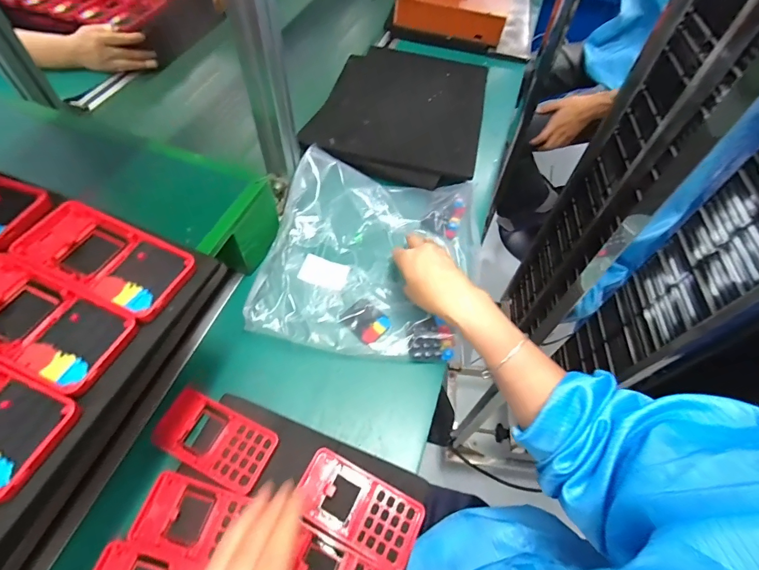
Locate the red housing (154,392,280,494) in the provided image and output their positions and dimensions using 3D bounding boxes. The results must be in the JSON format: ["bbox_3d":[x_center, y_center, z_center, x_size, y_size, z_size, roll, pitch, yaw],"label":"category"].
[{"bbox_3d":[-0.171,0.163,0.409,0.122,0.020,0.062,23,59,11],"label":"red housing"}]

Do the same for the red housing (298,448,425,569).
[{"bbox_3d":[-0.021,0.217,0.378,0.122,0.014,0.062,25,59,12],"label":"red housing"}]

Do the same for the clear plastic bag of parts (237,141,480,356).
[{"bbox_3d":[0.002,-0.056,0.535,0.279,0.087,0.295,8,57,2],"label":"clear plastic bag of parts"}]

